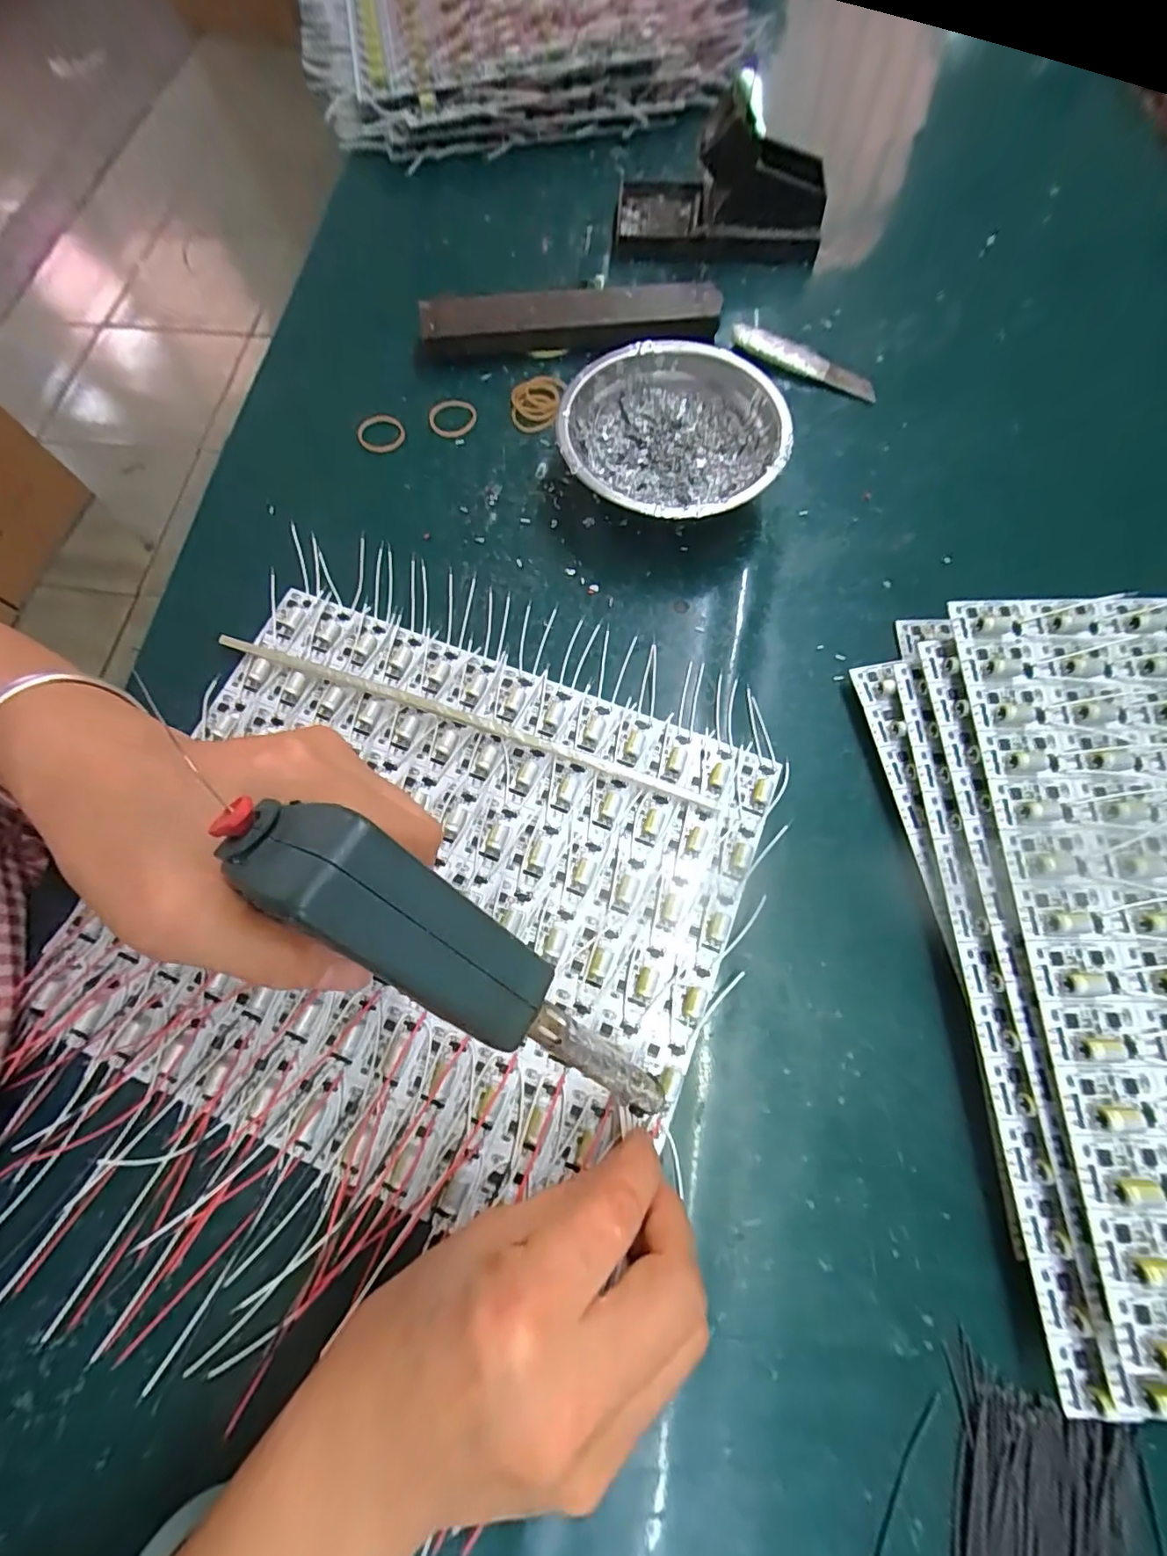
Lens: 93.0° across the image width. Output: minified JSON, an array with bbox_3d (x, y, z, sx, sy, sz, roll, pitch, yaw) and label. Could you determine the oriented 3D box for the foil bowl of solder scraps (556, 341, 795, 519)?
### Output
[{"bbox_3d":[0.050,-0.187,0.321,0.116,0.046,0.118,0,71,1],"label":"foil bowl of solder scraps"}]

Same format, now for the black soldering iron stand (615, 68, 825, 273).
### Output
[{"bbox_3d":[0.092,-0.400,0.365,0.140,0.086,0.072,2,71,2],"label":"black soldering iron stand"}]

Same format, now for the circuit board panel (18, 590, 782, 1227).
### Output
[{"bbox_3d":[-0.077,0.049,0.262,0.278,0.015,0.242,21,73,8],"label":"circuit board panel"}]

